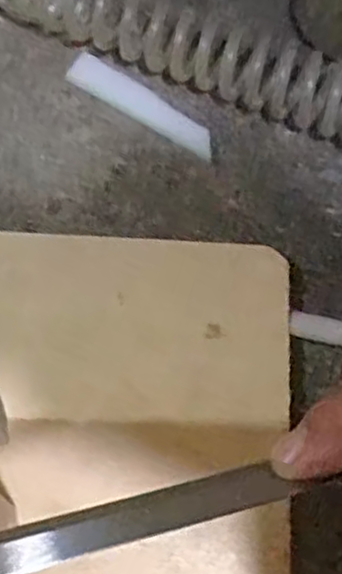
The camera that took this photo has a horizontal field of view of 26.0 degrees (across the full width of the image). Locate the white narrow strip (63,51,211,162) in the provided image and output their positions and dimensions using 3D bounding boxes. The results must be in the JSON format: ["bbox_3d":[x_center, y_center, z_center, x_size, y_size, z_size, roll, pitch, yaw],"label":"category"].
[{"bbox_3d":[-0.023,-0.147,0.591,0.134,0.009,0.025,32,73,10],"label":"white narrow strip"}]

